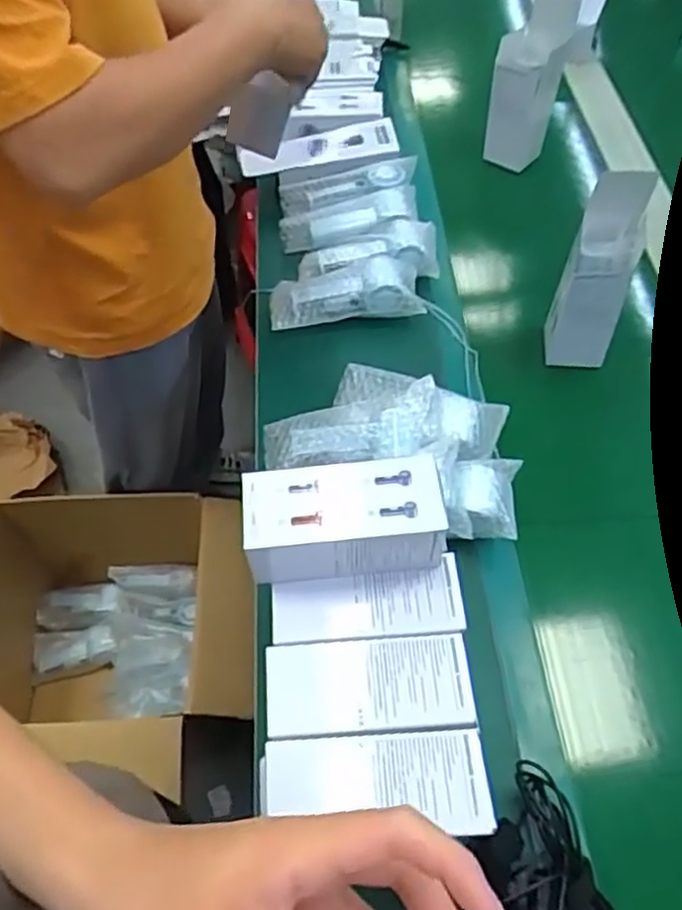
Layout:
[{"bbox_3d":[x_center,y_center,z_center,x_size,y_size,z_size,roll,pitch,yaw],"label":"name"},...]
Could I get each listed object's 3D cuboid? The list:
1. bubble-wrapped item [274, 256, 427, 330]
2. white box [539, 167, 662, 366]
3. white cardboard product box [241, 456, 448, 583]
[{"bbox_3d":[0.003,-0.231,0.974,0.204,0.051,0.099,-5,56,-3],"label":"bubble-wrapped item"},{"bbox_3d":[0.315,-0.219,0.858,0.080,0.240,0.070,12,57,8],"label":"white box"},{"bbox_3d":[0.001,0.058,0.590,0.160,0.075,0.070,-6,56,-4],"label":"white cardboard product box"}]

